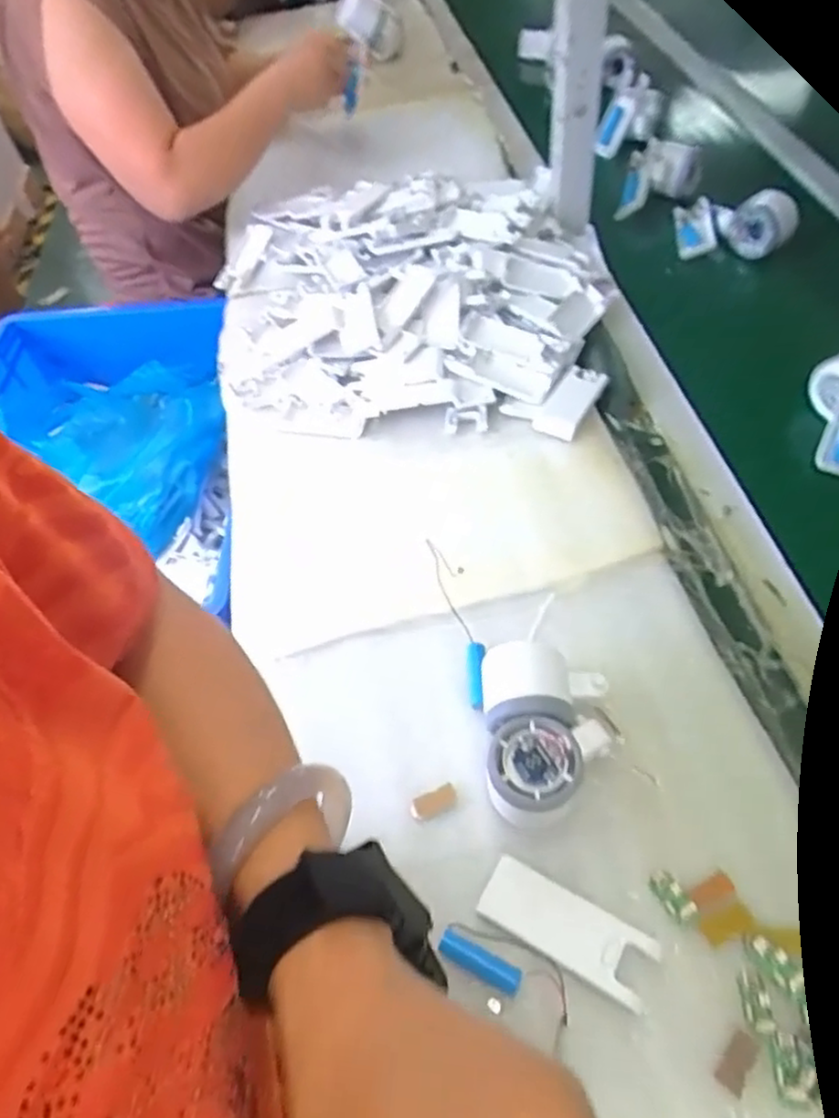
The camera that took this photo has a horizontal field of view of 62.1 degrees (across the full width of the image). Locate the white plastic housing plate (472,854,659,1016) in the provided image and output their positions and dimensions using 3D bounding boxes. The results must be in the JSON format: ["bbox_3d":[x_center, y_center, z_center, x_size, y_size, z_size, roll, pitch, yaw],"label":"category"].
[{"bbox_3d":[0.086,0.218,0.409,0.100,0.013,0.039,25,58,21],"label":"white plastic housing plate"}]

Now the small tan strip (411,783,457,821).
[{"bbox_3d":[0.010,0.164,0.468,0.031,0.004,0.017,-21,54,-12],"label":"small tan strip"}]

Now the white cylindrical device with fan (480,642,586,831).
[{"bbox_3d":[0.073,0.113,0.468,0.059,0.054,0.116,-1,53,3],"label":"white cylindrical device with fan"}]

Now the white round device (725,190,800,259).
[{"bbox_3d":[0.429,-0.422,0.876,0.075,0.061,0.053,15,55,15],"label":"white round device"}]

